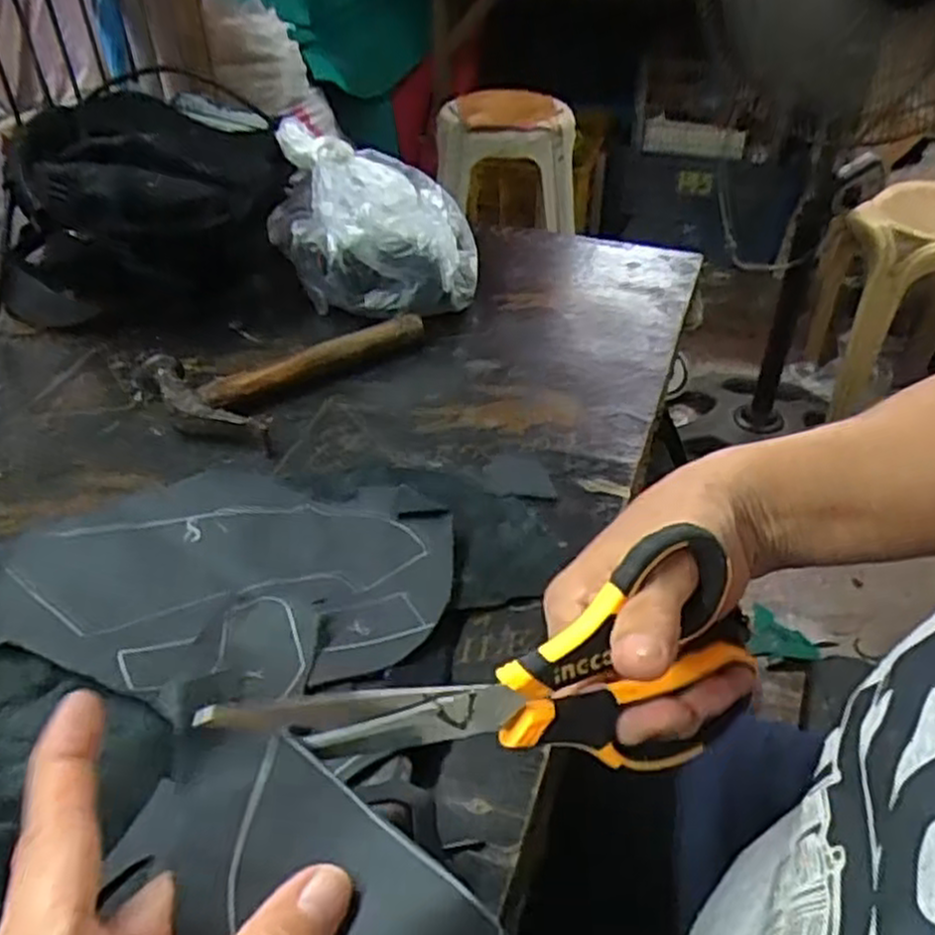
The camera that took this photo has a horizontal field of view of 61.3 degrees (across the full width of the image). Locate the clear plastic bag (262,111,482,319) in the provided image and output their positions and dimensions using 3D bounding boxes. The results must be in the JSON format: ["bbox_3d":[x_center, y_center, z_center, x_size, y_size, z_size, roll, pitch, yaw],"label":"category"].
[{"bbox_3d":[-0.075,-0.192,0.631,0.163,0.114,0.143,-1,39,1],"label":"clear plastic bag"}]

